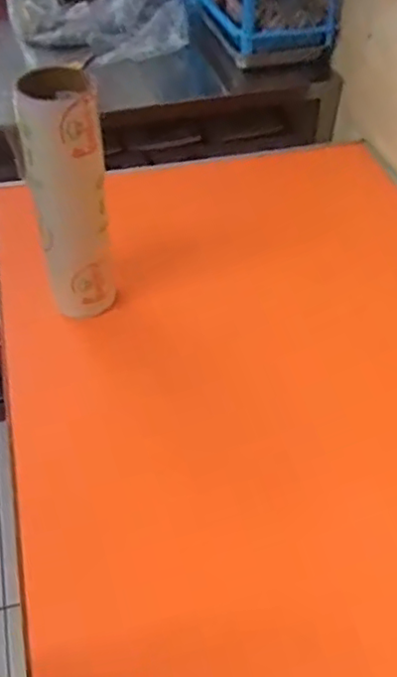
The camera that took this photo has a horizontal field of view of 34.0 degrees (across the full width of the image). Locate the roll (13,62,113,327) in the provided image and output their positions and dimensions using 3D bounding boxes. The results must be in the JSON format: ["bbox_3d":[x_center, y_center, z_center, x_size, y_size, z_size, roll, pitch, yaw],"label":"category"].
[{"bbox_3d":[-0.158,-0.156,0.804,0.085,0.313,0.085,-15,49,-15],"label":"roll"}]

